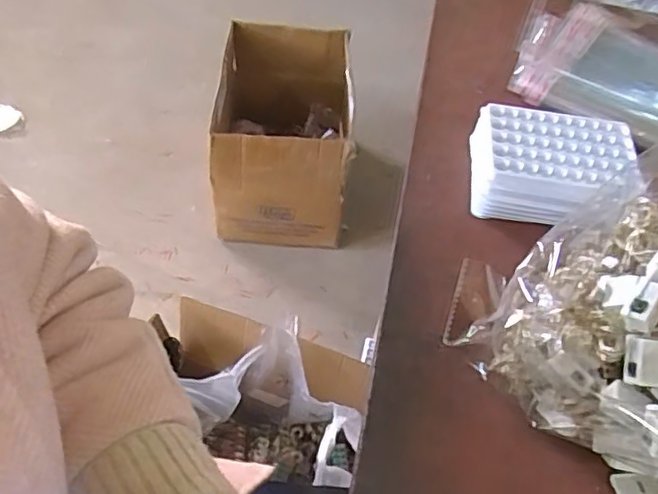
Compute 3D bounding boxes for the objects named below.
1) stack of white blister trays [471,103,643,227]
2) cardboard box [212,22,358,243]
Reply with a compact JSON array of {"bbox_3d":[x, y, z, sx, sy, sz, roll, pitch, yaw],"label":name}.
[{"bbox_3d":[0.185,-0.063,0.498,0.128,0.039,0.113,9,53,2],"label":"stack of white blister trays"},{"bbox_3d":[-0.100,-0.250,1.329,0.276,0.293,0.432,2,54,-4],"label":"cardboard box"}]

